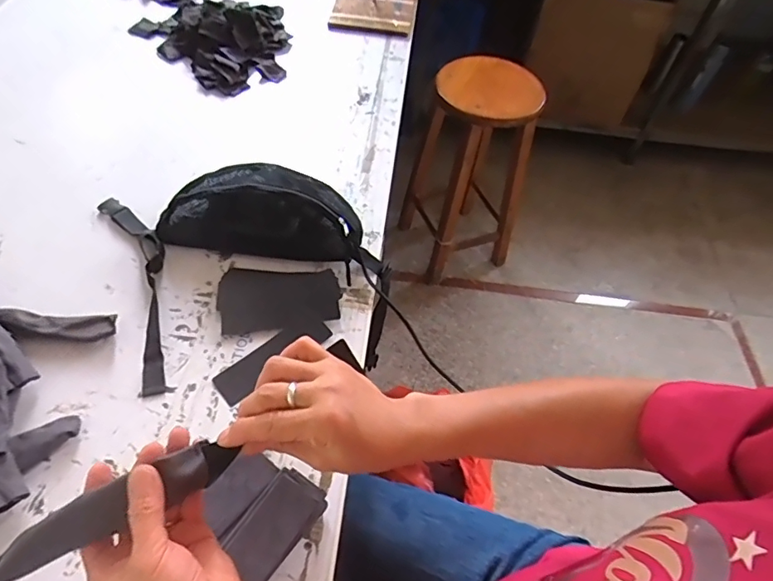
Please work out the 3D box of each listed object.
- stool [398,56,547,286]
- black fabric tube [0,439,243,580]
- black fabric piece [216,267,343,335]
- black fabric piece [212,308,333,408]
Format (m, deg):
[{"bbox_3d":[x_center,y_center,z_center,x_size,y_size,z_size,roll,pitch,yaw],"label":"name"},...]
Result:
[{"bbox_3d":[0.243,-0.345,1.482,0.292,0.630,0.304,-15,57,-15],"label":"stool"},{"bbox_3d":[-0.184,0.147,0.340,0.158,0.025,0.027,-24,60,-16],"label":"black fabric tube"},{"bbox_3d":[-0.142,0.006,0.660,0.156,0.009,0.100,-6,55,-2],"label":"black fabric piece"},{"bbox_3d":[-0.139,0.081,0.616,0.149,0.010,0.043,-36,66,-21],"label":"black fabric piece"}]

